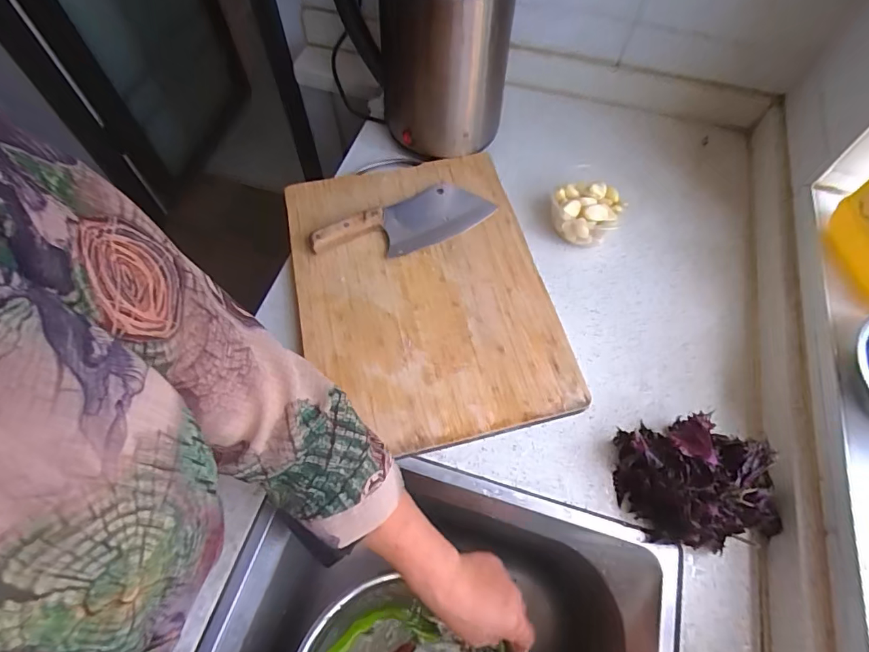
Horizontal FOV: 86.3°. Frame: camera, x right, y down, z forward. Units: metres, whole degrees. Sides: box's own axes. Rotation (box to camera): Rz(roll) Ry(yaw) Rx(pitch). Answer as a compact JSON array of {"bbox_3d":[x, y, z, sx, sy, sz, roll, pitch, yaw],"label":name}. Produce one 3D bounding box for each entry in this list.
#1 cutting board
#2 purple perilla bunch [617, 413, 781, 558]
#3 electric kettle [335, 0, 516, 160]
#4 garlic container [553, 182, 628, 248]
[{"bbox_3d":[-0.019,-0.054,0.560,0.283,0.023,0.384,-11,64,-9],"label":"cutting board"},{"bbox_3d":[0.248,0.147,0.442,0.121,0.074,0.116,0,62,0],"label":"purple perilla bunch"},{"bbox_3d":[0.002,-0.382,0.572,0.196,0.267,0.151,16,63,8],"label":"electric kettle"},{"bbox_3d":[0.192,-0.143,0.597,0.085,0.055,0.078,25,64,12],"label":"garlic container"}]

